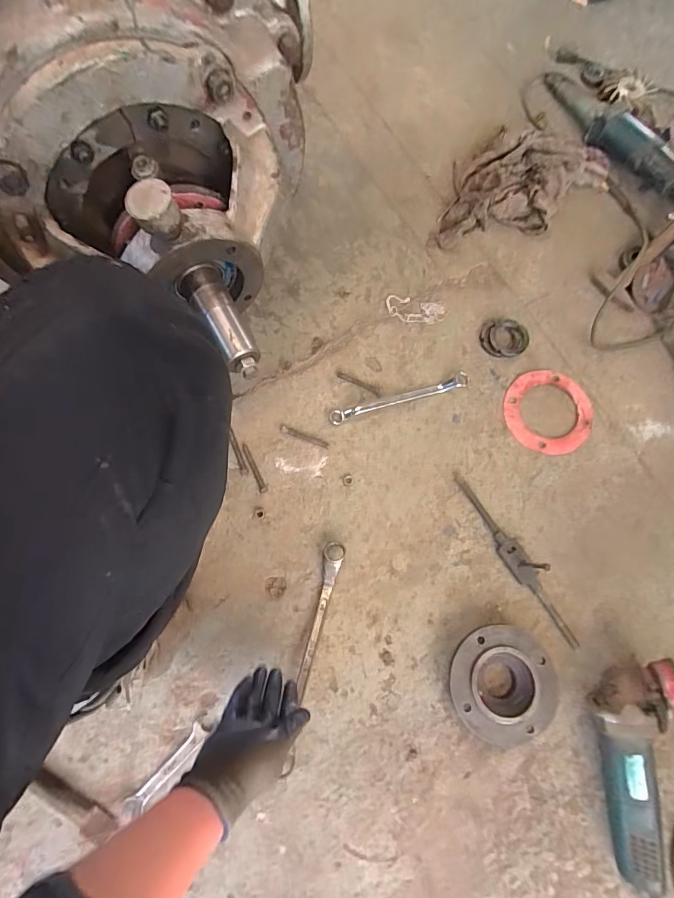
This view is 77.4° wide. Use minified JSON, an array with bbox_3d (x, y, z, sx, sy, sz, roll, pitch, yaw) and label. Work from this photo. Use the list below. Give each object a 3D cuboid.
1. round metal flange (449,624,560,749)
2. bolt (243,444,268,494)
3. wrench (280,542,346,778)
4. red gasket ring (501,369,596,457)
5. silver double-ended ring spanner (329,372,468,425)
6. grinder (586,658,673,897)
[{"bbox_3d":[0.240,0.342,0.615,0.145,0.039,0.154,0,76,-1],"label":"round metal flange"},{"bbox_3d":[-0.138,0.033,0.699,0.014,0.008,0.089,-26,78,-7],"label":"bolt"},{"bbox_3d":[-0.038,0.302,0.624,0.031,0.030,0.324,13,76,2],"label":"wrench"},{"bbox_3d":[0.370,-0.065,0.736,0.150,0.008,0.149,0,76,-1],"label":"red gasket ring"},{"bbox_3d":[0.109,-0.088,0.729,0.252,0.017,0.023,-16,77,-5],"label":"silver double-ended ring spanner"},{"bbox_3d":[0.411,0.436,0.568,0.105,0.087,0.273,2,76,-1],"label":"grinder"}]

